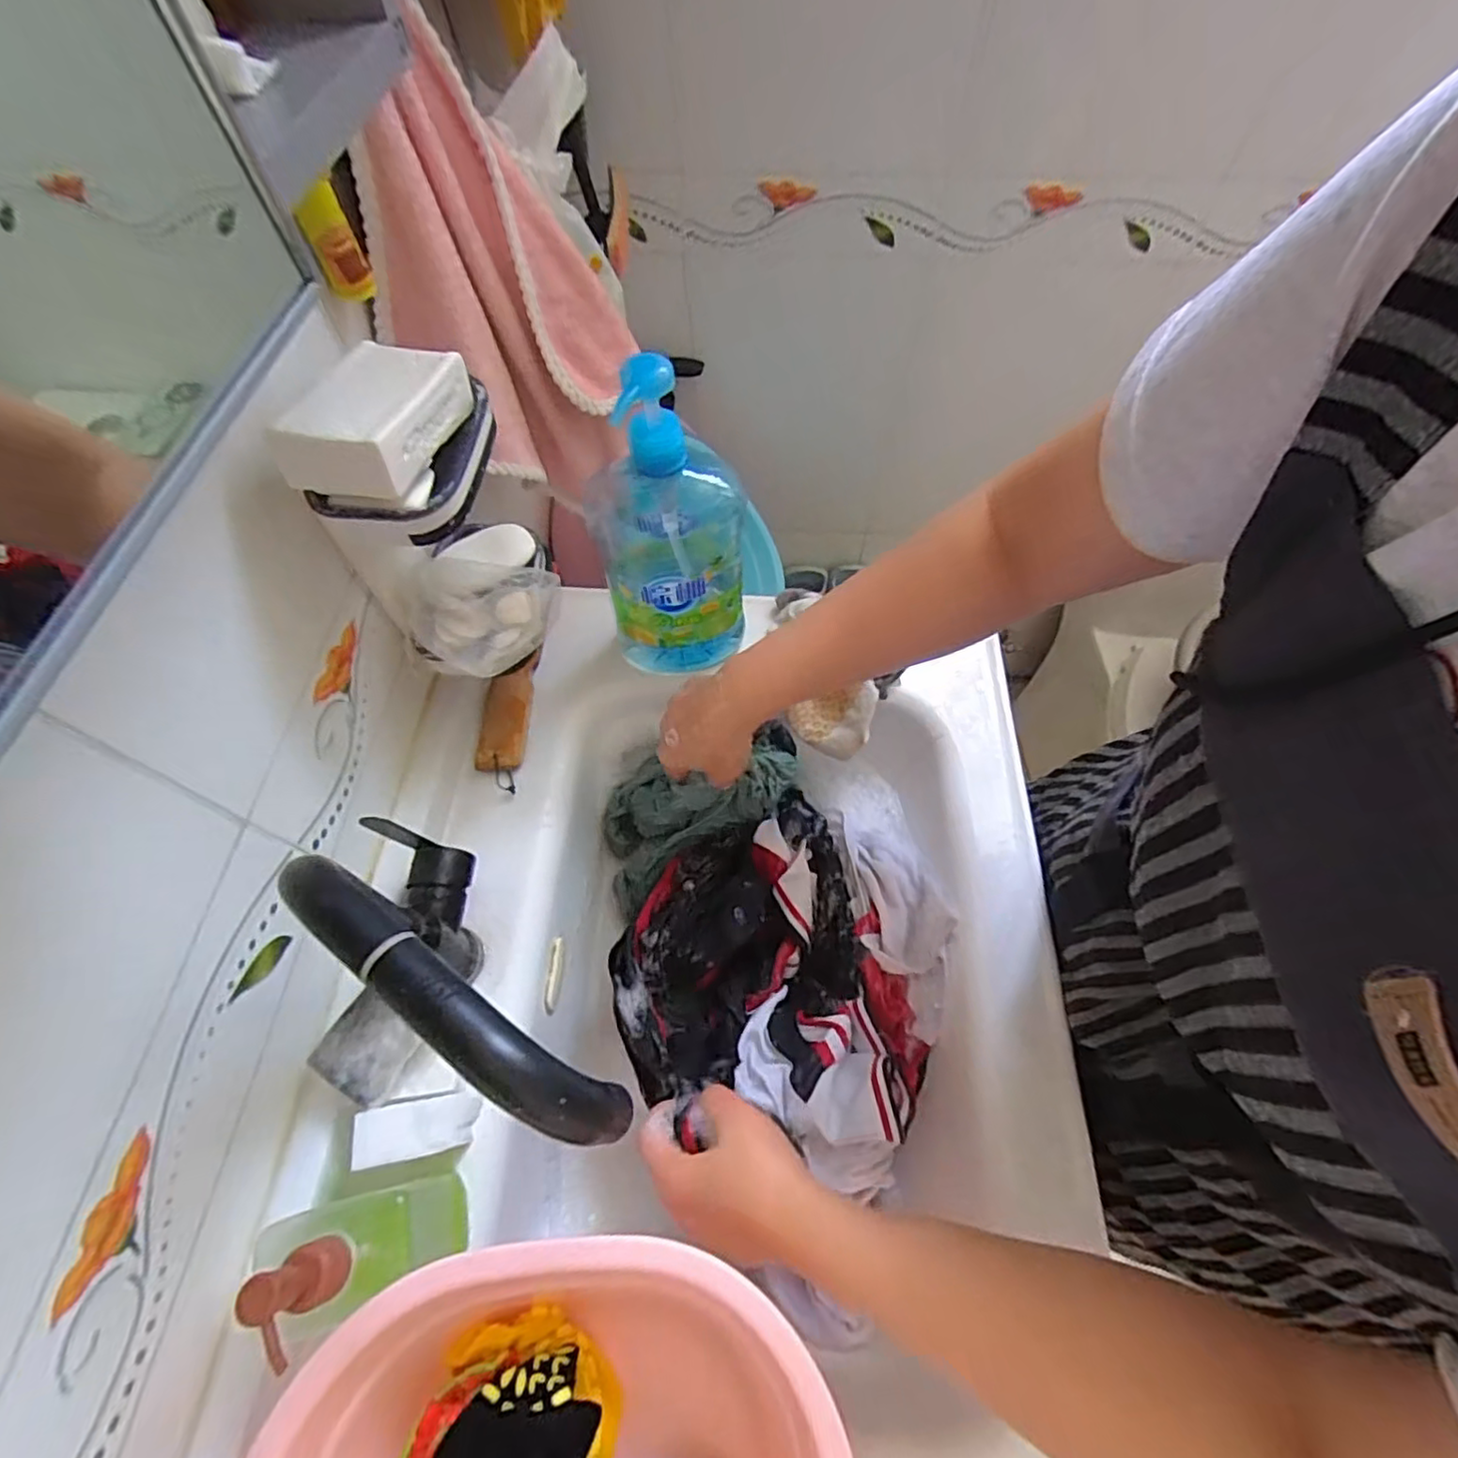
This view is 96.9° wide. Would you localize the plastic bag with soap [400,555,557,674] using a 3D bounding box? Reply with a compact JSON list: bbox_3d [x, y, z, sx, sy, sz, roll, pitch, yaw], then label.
[{"bbox_3d":[-0.183,-0.084,0.476,0.108,0.031,0.091,-11,62,-6],"label":"plastic bag with soap"}]

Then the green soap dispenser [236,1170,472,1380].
[{"bbox_3d":[-0.200,0.274,0.334,0.076,0.135,0.052,-14,62,-7],"label":"green soap dispenser"}]

